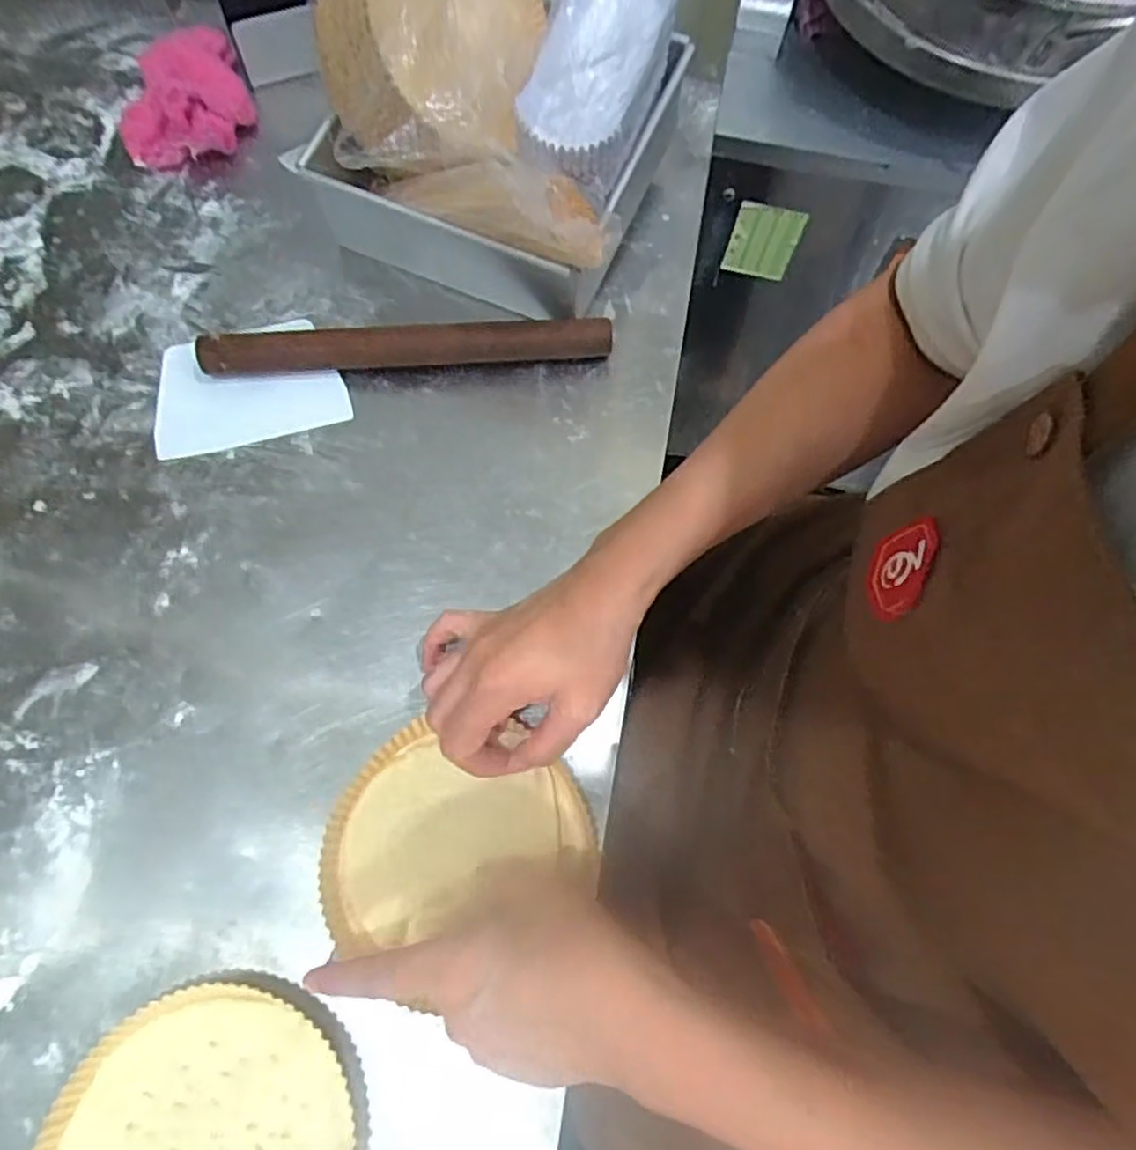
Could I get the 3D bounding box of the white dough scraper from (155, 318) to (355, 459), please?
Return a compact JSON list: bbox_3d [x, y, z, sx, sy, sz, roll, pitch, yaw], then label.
[{"bbox_3d":[-0.228,-0.138,0.502,0.127,0.009,0.095,-14,73,-10],"label":"white dough scraper"}]

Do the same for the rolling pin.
[{"bbox_3d":[-0.113,-0.162,0.501,0.283,0.033,0.020,-5,69,-3],"label":"rolling pin"}]

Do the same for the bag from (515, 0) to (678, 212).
[{"bbox_3d":[0.019,-0.322,0.433,0.078,0.082,0.161,15,88,5],"label":"bag"}]

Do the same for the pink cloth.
[{"bbox_3d":[-0.326,-0.410,0.587,0.104,0.042,0.141,-19,70,-8],"label":"pink cloth"}]

